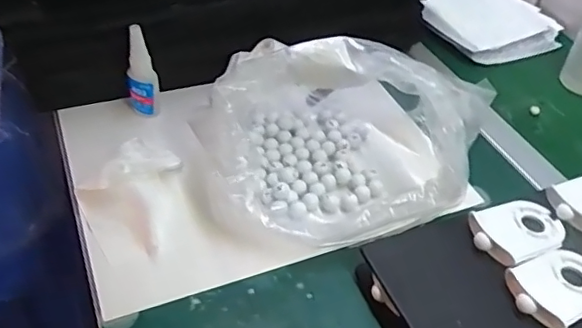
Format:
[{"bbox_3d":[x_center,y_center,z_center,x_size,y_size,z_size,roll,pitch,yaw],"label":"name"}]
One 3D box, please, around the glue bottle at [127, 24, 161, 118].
[{"bbox_3d":[-0.162,-0.100,0.619,0.034,0.111,0.034,-11,46,-16],"label":"glue bottle"}]

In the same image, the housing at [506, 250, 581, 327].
[{"bbox_3d":[0.221,0.100,0.468,0.091,0.014,0.059,-20,48,-23],"label":"housing"}]

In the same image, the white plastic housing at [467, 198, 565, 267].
[{"bbox_3d":[0.206,0.058,0.512,0.091,0.019,0.059,-18,48,-22],"label":"white plastic housing"}]

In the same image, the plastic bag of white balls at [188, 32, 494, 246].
[{"bbox_3d":[0.028,-0.044,0.563,0.226,0.139,0.228,-7,45,-12],"label":"plastic bag of white balls"}]

